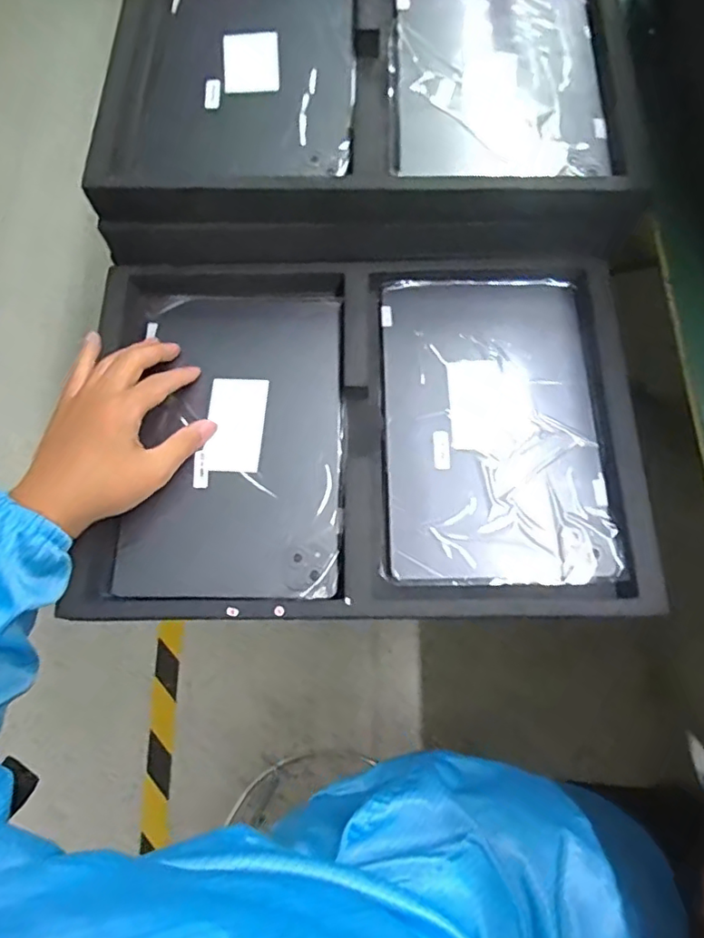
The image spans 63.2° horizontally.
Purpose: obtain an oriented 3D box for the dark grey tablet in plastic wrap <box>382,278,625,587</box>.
[{"bbox_3d":[0.112,-0.040,0.465,0.168,0.013,0.262,0,73,1],"label":"dark grey tablet in plastic wrap"}]

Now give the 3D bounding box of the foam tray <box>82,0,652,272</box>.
[{"bbox_3d":[0.010,-0.331,0.521,0.441,0.090,0.330,-3,73,0],"label":"foam tray"}]

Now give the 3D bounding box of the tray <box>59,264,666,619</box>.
[{"bbox_3d":[0.011,-0.032,0.457,0.413,0.028,0.288,-1,73,1],"label":"tray"}]

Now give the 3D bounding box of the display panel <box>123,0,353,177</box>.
[{"bbox_3d":[-0.088,-0.346,0.495,0.174,0.016,0.227,1,73,2],"label":"display panel"}]

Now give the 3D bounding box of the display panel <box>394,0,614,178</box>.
[{"bbox_3d":[0.124,-0.349,0.496,0.169,0.011,0.238,1,73,2],"label":"display panel"}]

